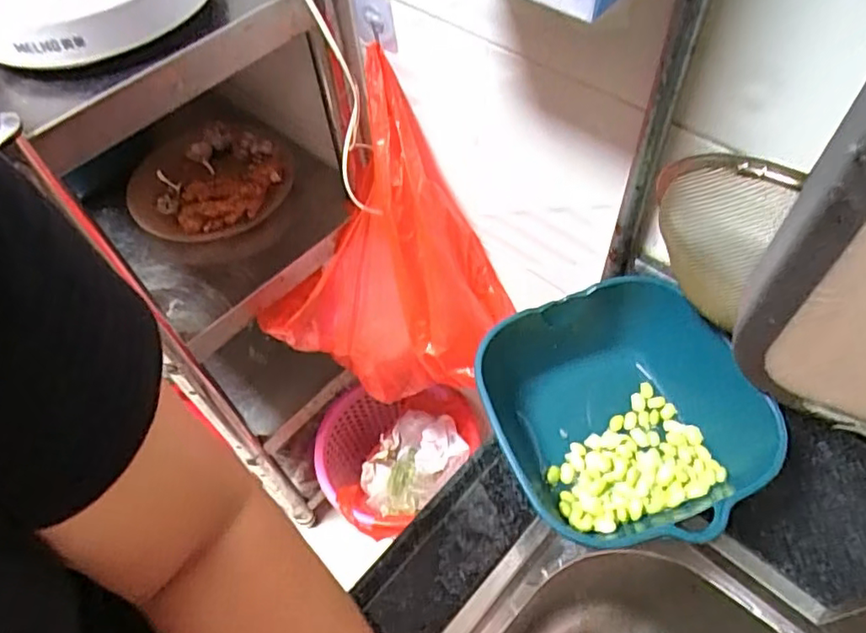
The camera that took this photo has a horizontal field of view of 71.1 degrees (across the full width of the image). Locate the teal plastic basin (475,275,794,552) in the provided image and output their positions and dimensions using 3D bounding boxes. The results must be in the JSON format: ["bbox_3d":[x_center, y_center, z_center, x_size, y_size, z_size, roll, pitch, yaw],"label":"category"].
[{"bbox_3d":[0.137,0.074,0.445,0.183,0.085,0.181,-16,56,-6],"label":"teal plastic basin"}]

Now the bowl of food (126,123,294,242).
[{"bbox_3d":[-0.297,-0.184,0.811,0.211,0.049,0.185,-10,55,-2],"label":"bowl of food"}]

